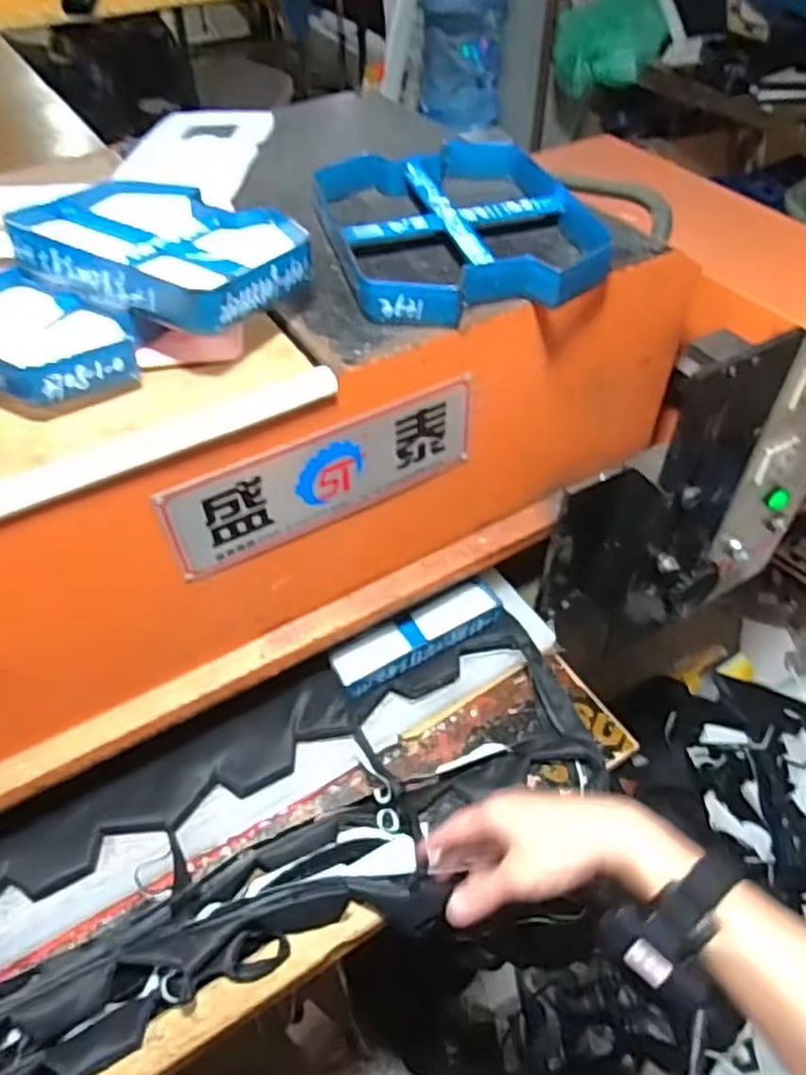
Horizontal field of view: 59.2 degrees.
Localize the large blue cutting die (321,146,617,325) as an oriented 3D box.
[{"bbox_3d":[0.049,-0.288,0.643,0.218,0.035,0.279,-11,49,-8],"label":"large blue cutting die"}]

